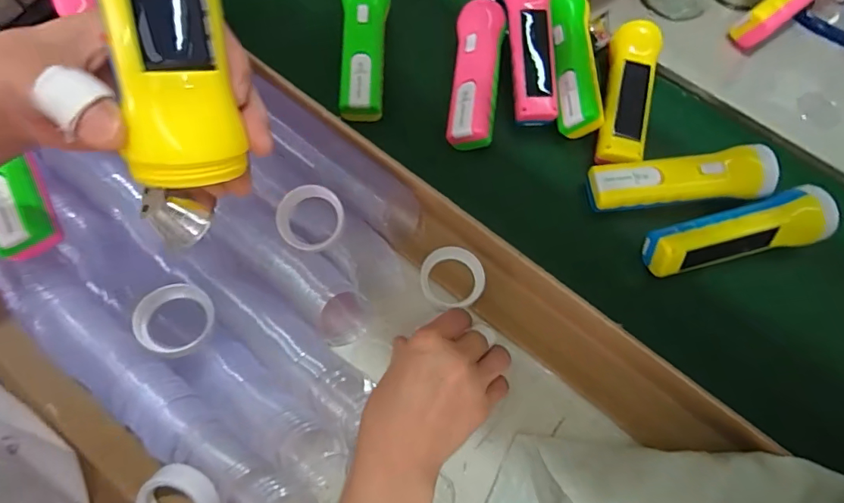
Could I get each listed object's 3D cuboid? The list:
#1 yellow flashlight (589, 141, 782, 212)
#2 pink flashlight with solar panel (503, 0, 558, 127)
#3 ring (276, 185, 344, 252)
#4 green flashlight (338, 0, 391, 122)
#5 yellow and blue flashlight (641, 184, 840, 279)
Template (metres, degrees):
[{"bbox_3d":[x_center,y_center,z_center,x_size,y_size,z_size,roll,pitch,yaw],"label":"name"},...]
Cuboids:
[{"bbox_3d":[0.242,-0.066,0.443,0.166,0.048,0.046,-3,70,-3],"label":"yellow flashlight"},{"bbox_3d":[0.109,-0.210,0.472,0.044,0.029,0.154,-3,87,-3],"label":"pink flashlight with solar panel"},{"bbox_3d":[-0.094,-0.028,0.388,0.054,0.022,0.052,-13,96,-1],"label":"ring"},{"bbox_3d":[-0.061,-0.221,0.478,0.051,0.039,0.177,-1,70,-2],"label":"green flashlight"},{"bbox_3d":[0.287,-0.013,0.426,0.168,0.047,0.047,-15,71,-7],"label":"yellow and blue flashlight"}]

